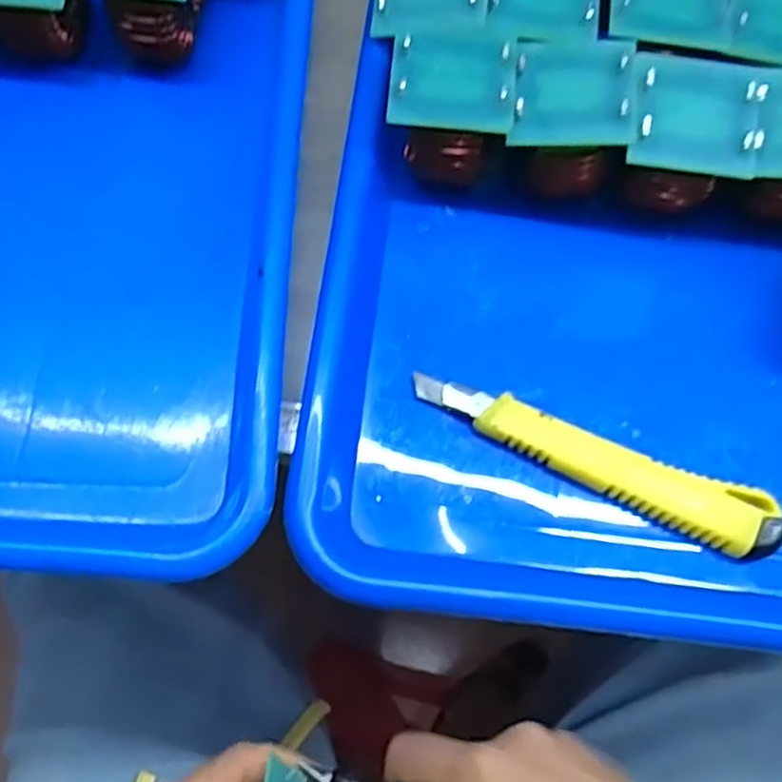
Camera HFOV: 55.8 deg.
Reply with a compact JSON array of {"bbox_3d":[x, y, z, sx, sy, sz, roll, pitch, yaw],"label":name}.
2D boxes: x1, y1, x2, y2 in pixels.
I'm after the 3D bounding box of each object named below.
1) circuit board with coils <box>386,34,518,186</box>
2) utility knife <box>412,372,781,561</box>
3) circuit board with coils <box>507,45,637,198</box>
[{"bbox_3d":[0.023,-0.112,0.296,0.047,0.043,0.045,5,69,0],"label":"circuit board with coils"},{"bbox_3d":[0.072,0.026,0.268,0.134,0.012,0.022,23,71,7],"label":"utility knife"},{"bbox_3d":[0.068,-0.107,0.295,0.043,0.046,0.045,6,69,1],"label":"circuit board with coils"}]

